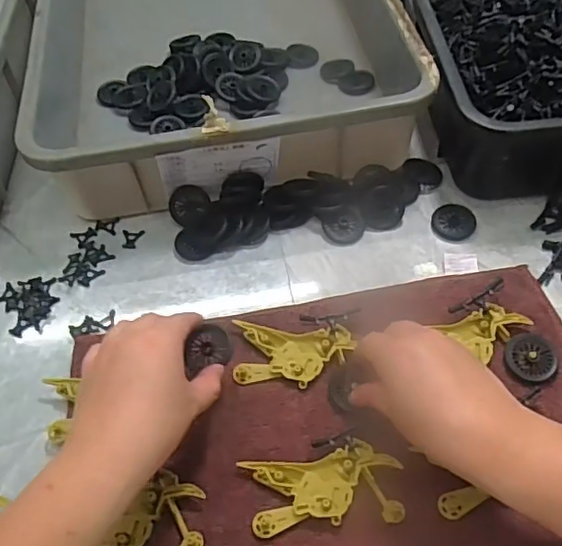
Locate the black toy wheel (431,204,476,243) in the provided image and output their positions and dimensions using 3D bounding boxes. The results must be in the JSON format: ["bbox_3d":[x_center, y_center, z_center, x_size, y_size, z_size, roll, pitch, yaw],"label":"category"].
[{"bbox_3d":[0.156,-0.046,0.522,0.038,0.004,0.043,1,55,5],"label":"black toy wheel"}]

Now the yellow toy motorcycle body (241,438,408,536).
[{"bbox_3d":[0.026,0.144,0.387,0.102,0.009,0.049,-7,54,0],"label":"yellow toy motorcycle body"}]

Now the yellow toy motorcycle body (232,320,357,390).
[{"bbox_3d":[0.010,0.064,0.445,0.088,0.012,0.047,2,55,6],"label":"yellow toy motorcycle body"}]

